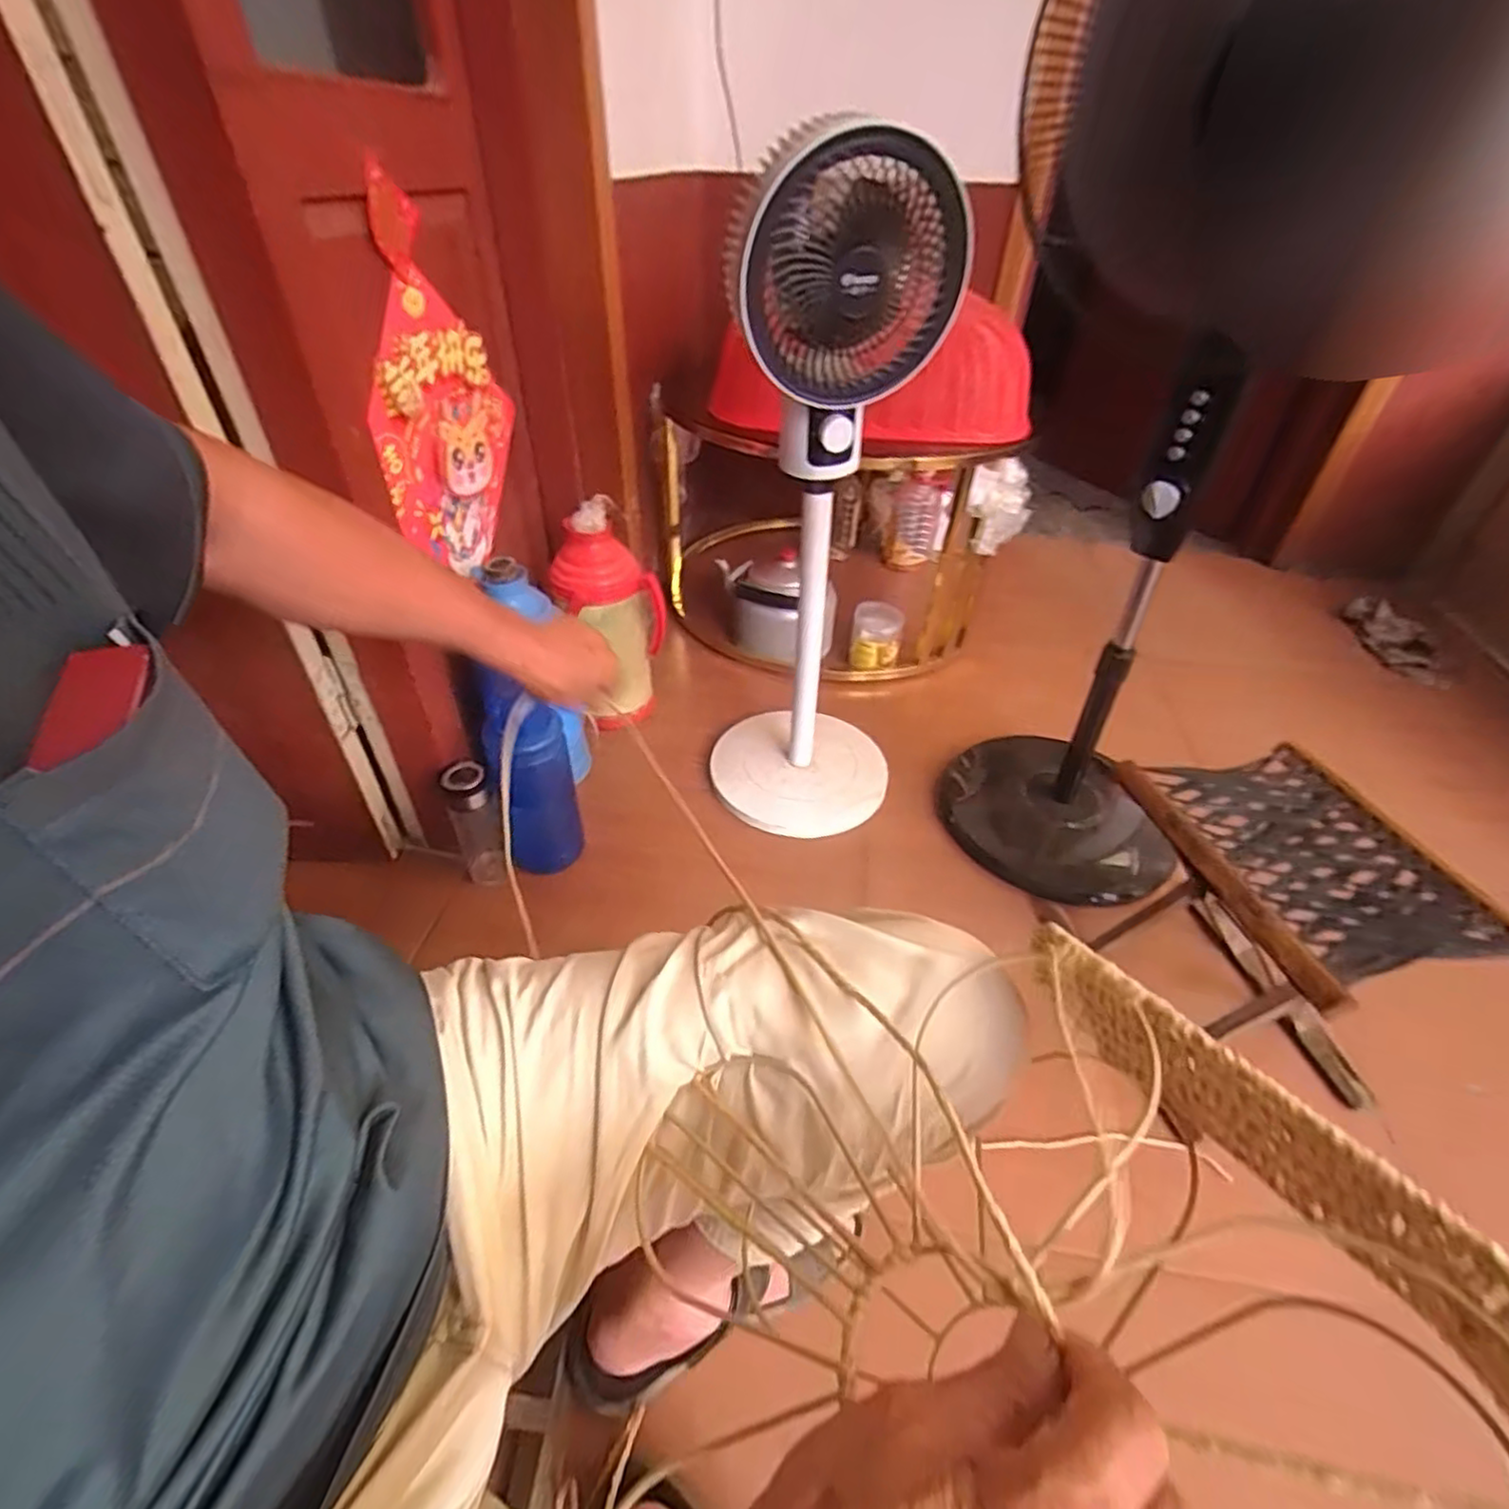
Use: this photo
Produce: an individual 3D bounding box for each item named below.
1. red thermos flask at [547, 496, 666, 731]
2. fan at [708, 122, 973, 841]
[{"bbox_3d":[-0.249,-0.204,1.185,0.177,0.396,0.139,0,41,-4],"label":"red thermos flask"},{"bbox_3d":[0.089,-0.263,0.925,0.282,0.830,0.270,6,41,4],"label":"fan"}]

